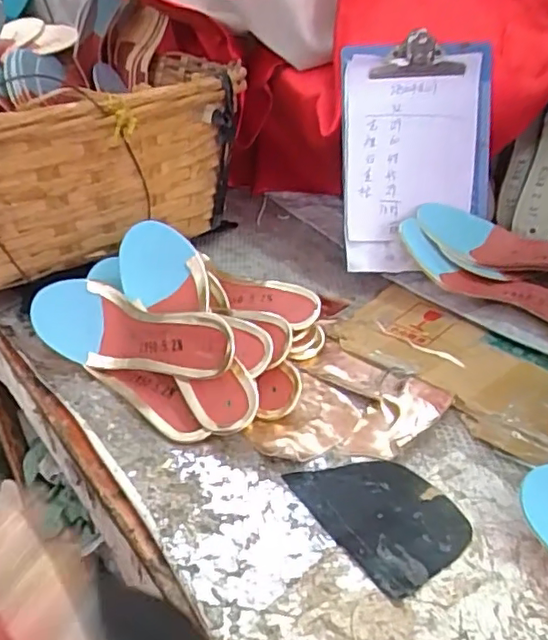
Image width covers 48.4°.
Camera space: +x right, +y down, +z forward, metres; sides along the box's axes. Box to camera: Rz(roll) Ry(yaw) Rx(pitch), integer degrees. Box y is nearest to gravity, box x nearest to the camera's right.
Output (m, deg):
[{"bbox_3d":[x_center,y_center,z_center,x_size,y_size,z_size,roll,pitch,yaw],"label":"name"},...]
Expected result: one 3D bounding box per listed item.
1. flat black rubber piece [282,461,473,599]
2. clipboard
[{"bbox_3d":[0.068,0.120,0.396,0.076,0.004,0.111,-28,39,-27],"label":"flat black rubber piece"},{"bbox_3d":[0.134,-0.151,0.577,0.135,0.205,0.016,-2,14,3],"label":"clipboard"}]

